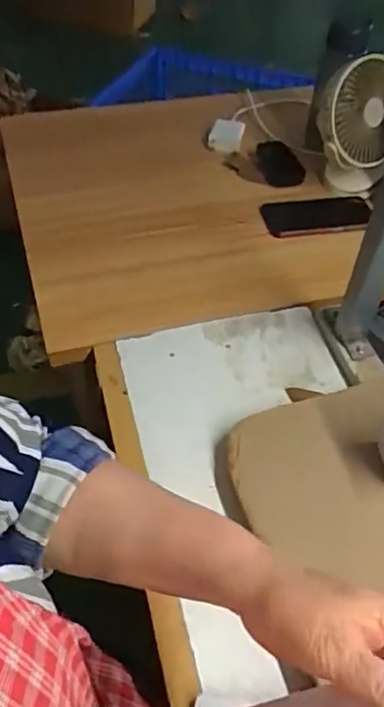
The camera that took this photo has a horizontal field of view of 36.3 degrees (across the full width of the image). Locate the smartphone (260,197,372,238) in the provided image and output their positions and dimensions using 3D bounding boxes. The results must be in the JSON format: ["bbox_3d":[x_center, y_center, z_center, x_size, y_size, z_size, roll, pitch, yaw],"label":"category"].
[{"bbox_3d":[0.185,-0.204,0.860,0.160,0.005,0.081,-7,52,-7],"label":"smartphone"}]

